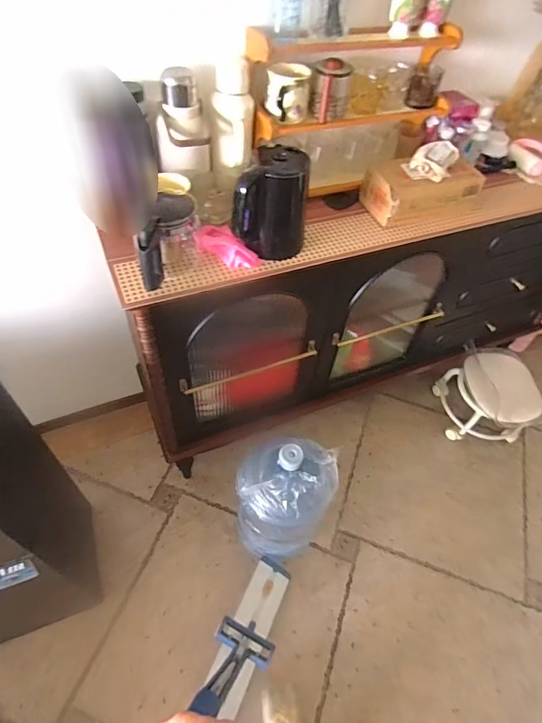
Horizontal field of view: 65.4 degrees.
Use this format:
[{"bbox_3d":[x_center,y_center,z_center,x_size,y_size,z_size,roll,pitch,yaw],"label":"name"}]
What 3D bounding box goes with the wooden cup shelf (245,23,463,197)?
[{"bbox_3d":[0.183,-0.564,0.974,0.469,0.299,0.145,-18,55,-19],"label":"wooden cup shelf"}]

